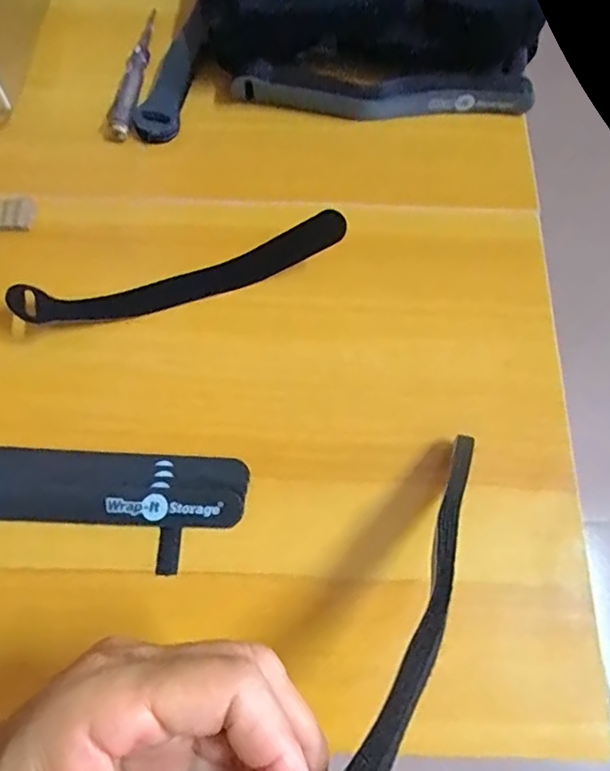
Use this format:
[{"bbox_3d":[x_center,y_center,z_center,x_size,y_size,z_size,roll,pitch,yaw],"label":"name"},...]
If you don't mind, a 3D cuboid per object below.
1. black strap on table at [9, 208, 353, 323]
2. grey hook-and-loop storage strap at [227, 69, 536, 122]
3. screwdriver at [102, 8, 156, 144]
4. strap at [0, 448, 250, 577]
[{"bbox_3d":[-0.068,-0.064,0.333,0.183,0.034,0.024,-16,71,-8],"label":"black strap on table"},{"bbox_3d":[0.054,-0.193,0.394,0.196,0.018,0.021,1,70,-2],"label":"grey hook-and-loop storage strap"},{"bbox_3d":[-0.117,-0.220,0.407,0.018,0.010,0.124,9,70,1],"label":"screwdriver"},{"bbox_3d":[-0.132,0.059,0.298,0.200,0.006,0.055,4,70,-1],"label":"strap"}]

